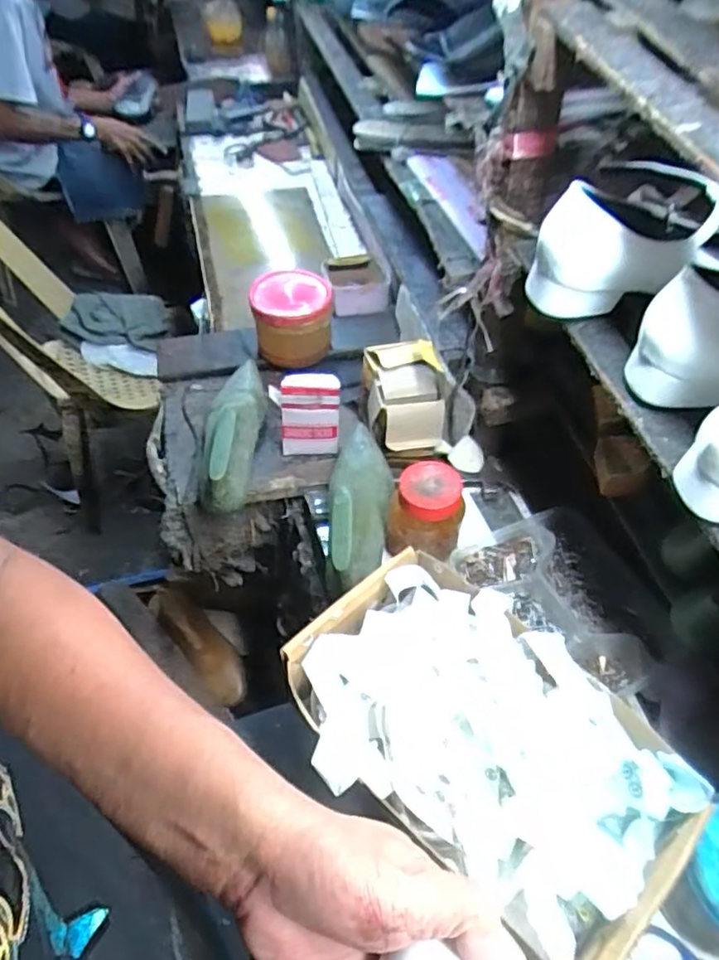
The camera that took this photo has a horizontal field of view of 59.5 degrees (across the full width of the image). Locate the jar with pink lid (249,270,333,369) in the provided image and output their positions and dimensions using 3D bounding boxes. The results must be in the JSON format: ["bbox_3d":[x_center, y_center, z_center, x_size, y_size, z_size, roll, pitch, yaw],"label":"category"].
[{"bbox_3d":[-0.098,-0.238,0.941,0.112,0.106,0.114,-1,50,1],"label":"jar with pink lid"}]

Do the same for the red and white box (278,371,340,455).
[{"bbox_3d":[-0.065,-0.084,0.824,0.080,0.123,0.027,-2,50,0],"label":"red and white box"}]

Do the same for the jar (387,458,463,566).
[{"bbox_3d":[0.071,0.041,0.707,0.080,0.105,0.074,-1,50,1],"label":"jar"}]

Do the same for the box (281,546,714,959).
[{"bbox_3d":[0.098,0.208,0.516,0.198,0.069,0.314,-38,59,-26],"label":"box"}]

